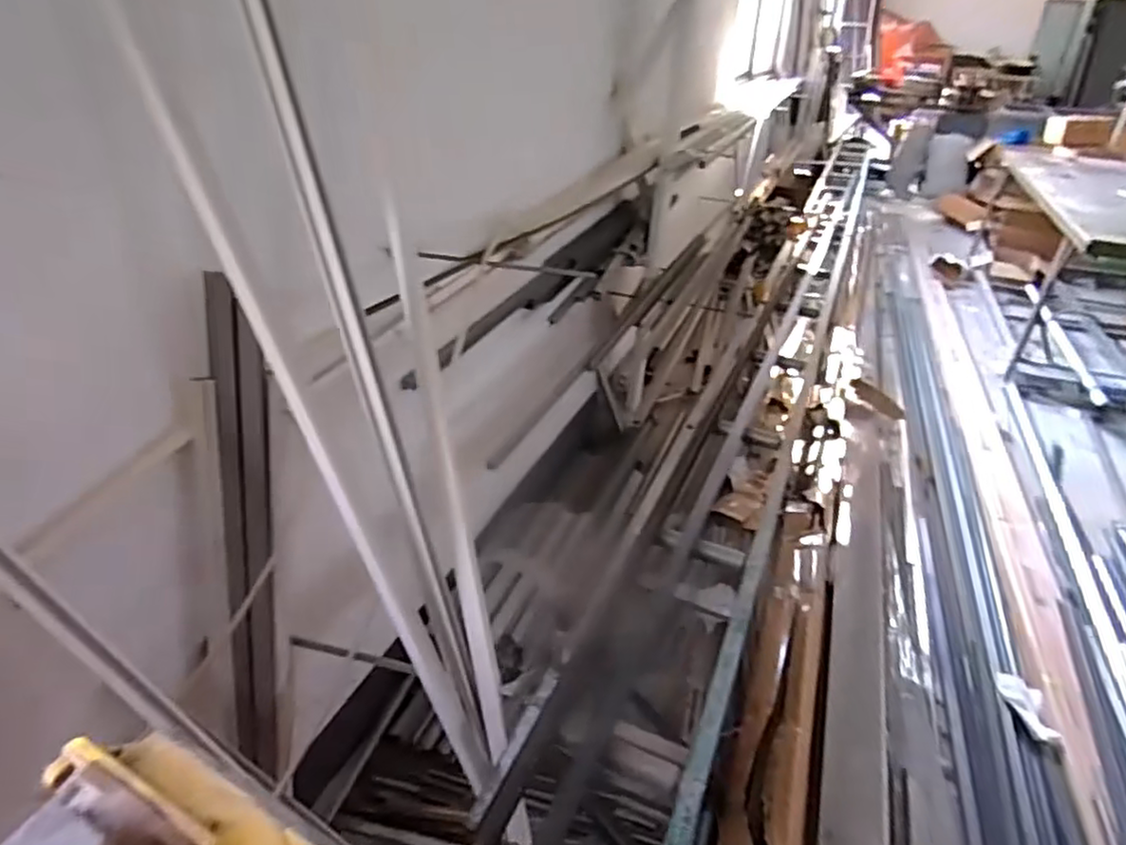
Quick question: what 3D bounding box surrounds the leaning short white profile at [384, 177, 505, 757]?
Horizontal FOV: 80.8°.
[{"bbox_3d":[-0.153,0.082,0.890,0.032,0.754,0.026,-11,3,-27],"label":"leaning short white profile"}]

